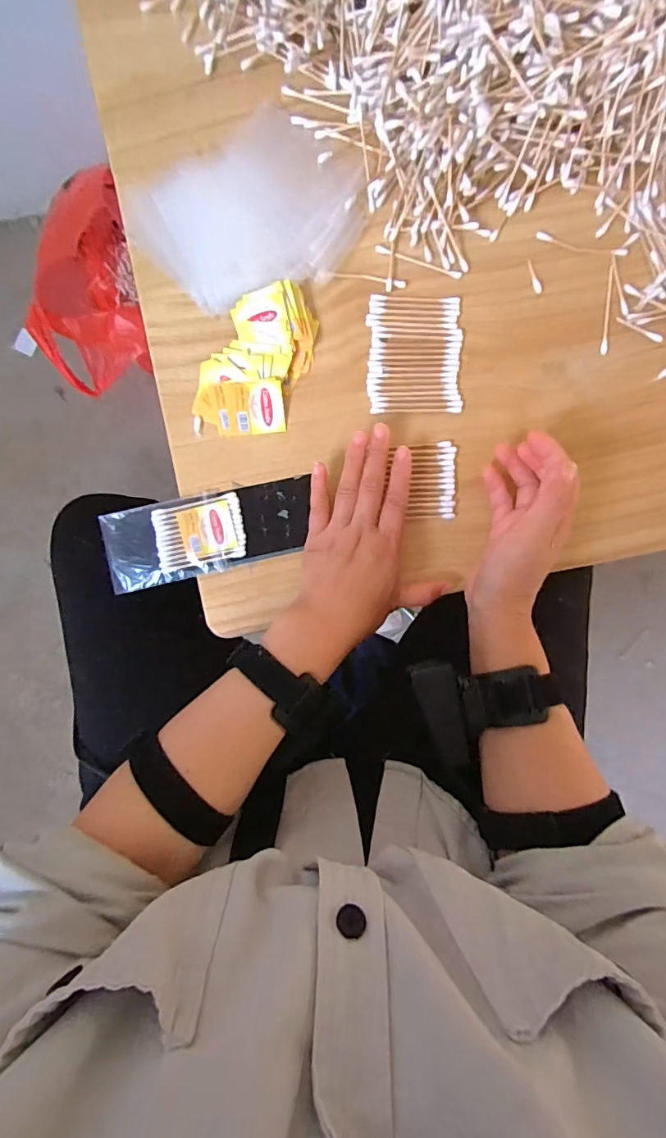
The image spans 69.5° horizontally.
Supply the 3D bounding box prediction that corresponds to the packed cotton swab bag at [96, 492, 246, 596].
[{"bbox_3d":[-0.129,-0.023,0.392,0.113,0.014,0.066,-13,92,3],"label":"packed cotton swab bag"}]

